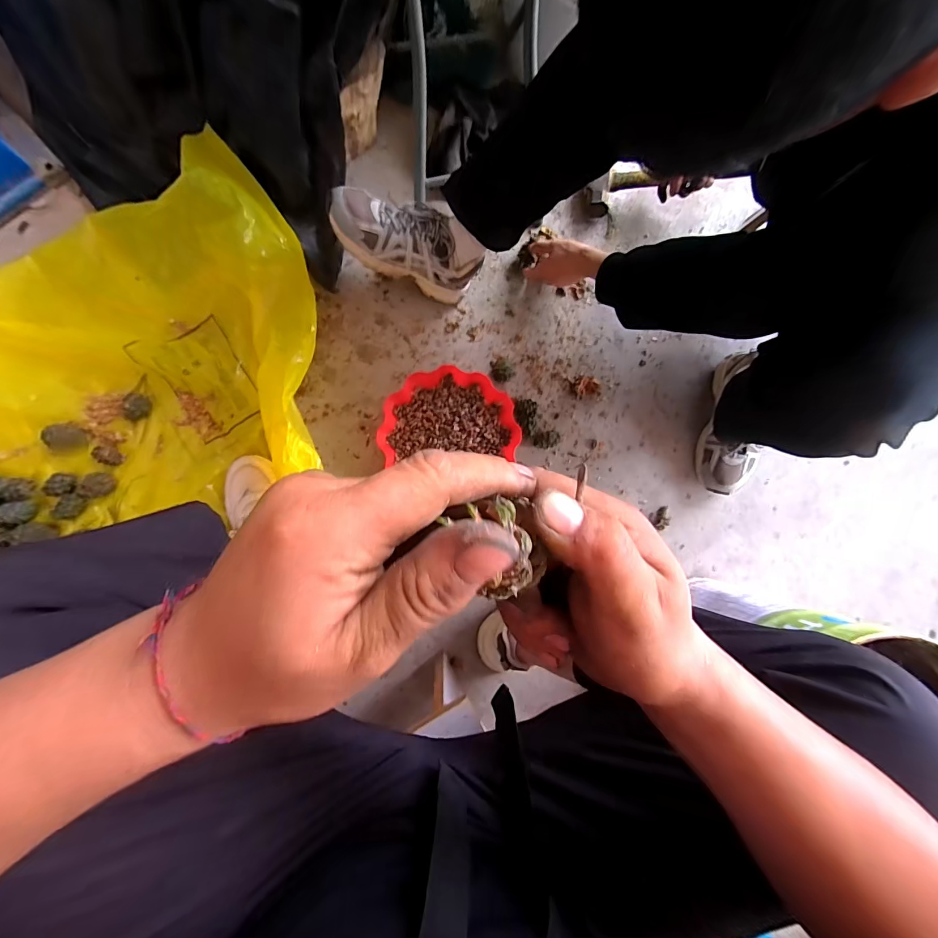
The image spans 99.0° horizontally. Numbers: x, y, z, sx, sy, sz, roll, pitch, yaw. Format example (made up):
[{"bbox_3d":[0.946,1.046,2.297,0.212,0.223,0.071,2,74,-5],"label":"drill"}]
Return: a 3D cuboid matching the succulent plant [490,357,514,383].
[{"bbox_3d":[0.061,-0.178,0.714,0.039,0.037,0.048,2,87,-7],"label":"succulent plant"}]

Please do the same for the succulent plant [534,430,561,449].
[{"bbox_3d":[0.140,-0.053,0.723,0.042,0.031,0.030,-15,89,-8],"label":"succulent plant"}]

